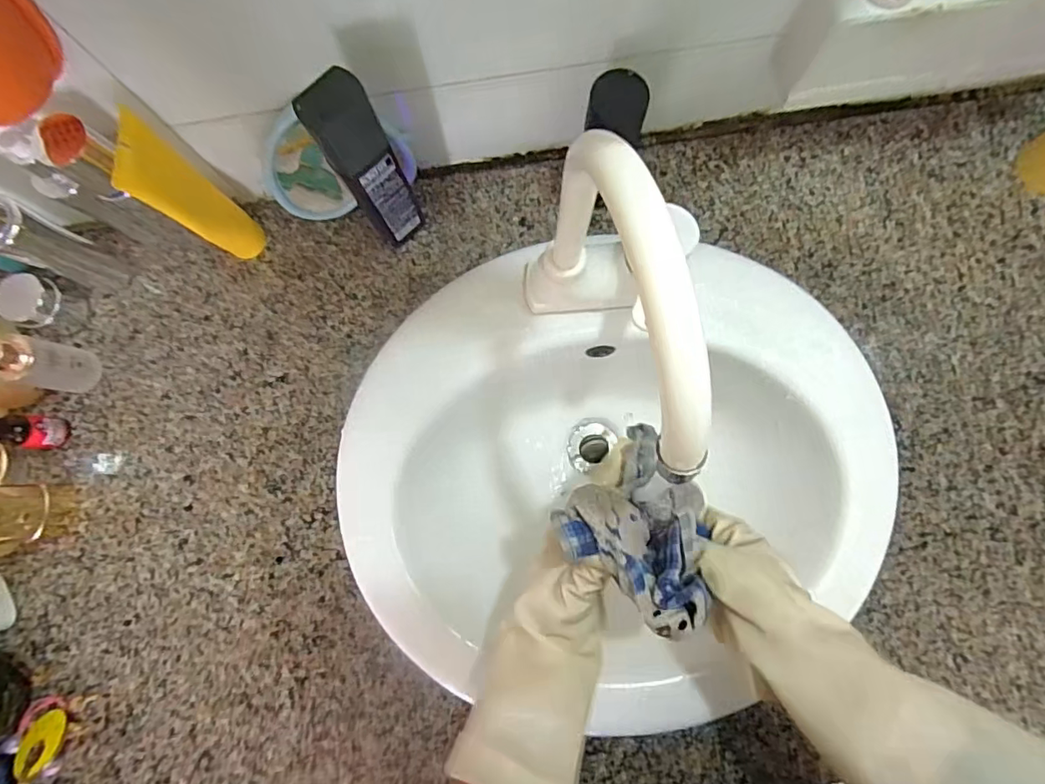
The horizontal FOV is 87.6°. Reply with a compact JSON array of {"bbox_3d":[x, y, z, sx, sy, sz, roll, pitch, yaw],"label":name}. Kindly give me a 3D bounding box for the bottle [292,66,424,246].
[{"bbox_3d":[-0.121,-0.176,0.447,0.044,0.189,0.035,-36,83,-3],"label":"bottle"}]

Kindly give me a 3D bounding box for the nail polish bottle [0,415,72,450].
[{"bbox_3d":[-0.448,0.035,0.483,0.025,0.086,0.029,-3,82,1],"label":"nail polish bottle"}]

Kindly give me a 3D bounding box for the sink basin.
[{"bbox_3d":[0.086,0.088,0.554,0.499,0.145,0.419,-6,82,1],"label":"sink basin"}]

